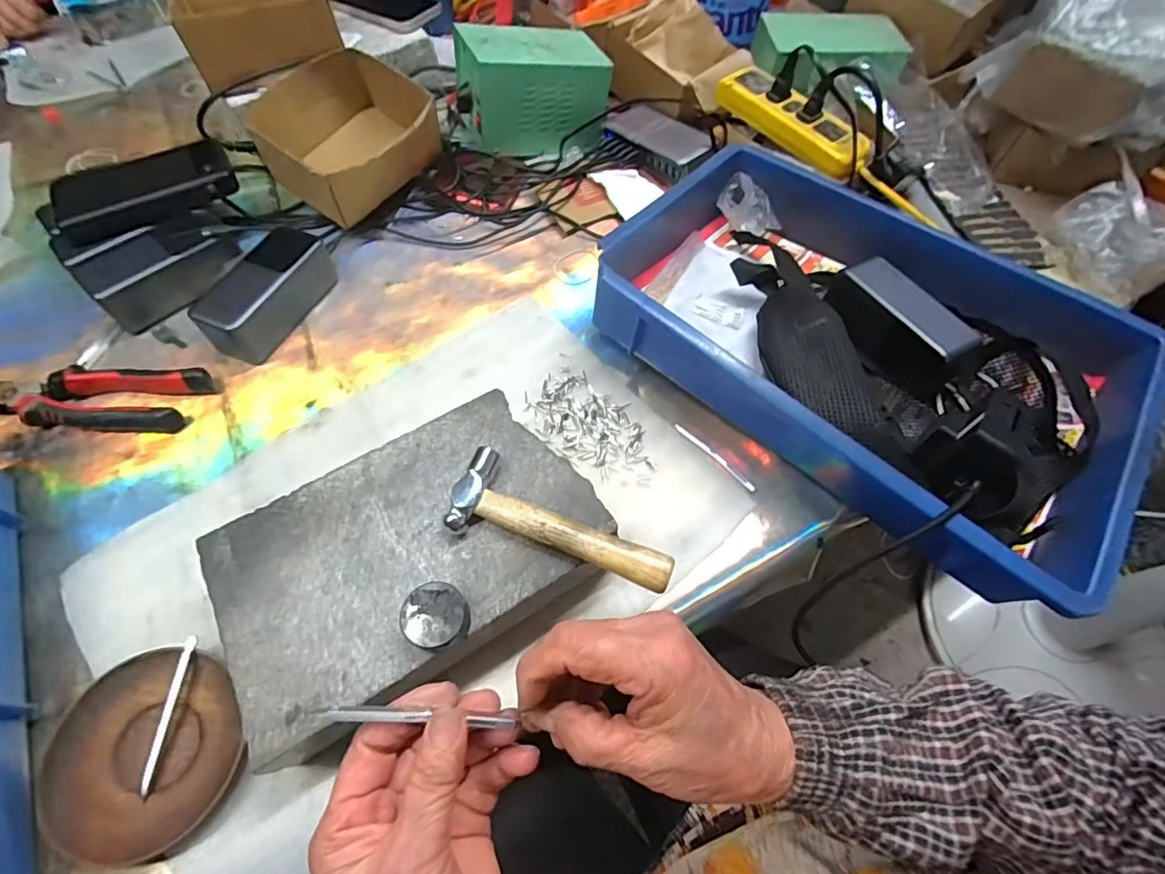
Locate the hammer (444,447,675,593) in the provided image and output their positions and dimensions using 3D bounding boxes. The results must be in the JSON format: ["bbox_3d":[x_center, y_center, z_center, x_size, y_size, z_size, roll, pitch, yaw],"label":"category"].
[{"bbox_3d":[-0.014,0.063,0.354,0.149,0.020,0.055,23,63,11],"label":"hammer"}]

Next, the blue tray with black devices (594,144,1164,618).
[{"bbox_3d":[0.250,-0.094,0.481,0.430,0.094,0.303,37,66,18],"label":"blue tray with black devices"}]

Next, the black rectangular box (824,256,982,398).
[{"bbox_3d":[0.292,-0.103,0.500,0.045,0.065,0.131,-25,64,-14],"label":"black rectangular box"}]

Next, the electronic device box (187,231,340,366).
[{"bbox_3d":[-0.295,-0.134,0.506,0.056,0.051,0.130,20,62,10],"label":"electronic device box"}]

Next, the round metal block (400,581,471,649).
[{"bbox_3d":[-0.087,0.109,0.325,0.040,0.022,0.036,4,61,2],"label":"round metal block"}]

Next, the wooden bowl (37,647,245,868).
[{"bbox_3d":[-0.279,0.197,0.340,0.106,0.015,0.118,-22,63,-13],"label":"wooden bowl"}]

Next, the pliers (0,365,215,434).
[{"bbox_3d":[-0.435,-0.035,0.465,0.206,0.022,0.058,3,61,1],"label":"pliers"}]

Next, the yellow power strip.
[{"bbox_3d":[0.231,-0.349,0.592,0.049,0.031,0.185,-36,67,-19],"label":"yellow power strip"}]

